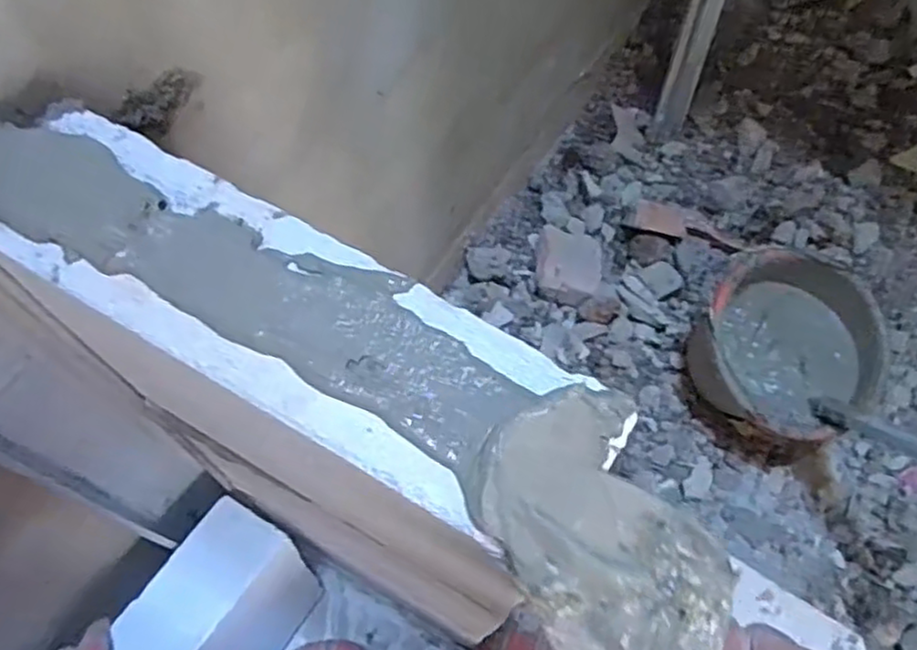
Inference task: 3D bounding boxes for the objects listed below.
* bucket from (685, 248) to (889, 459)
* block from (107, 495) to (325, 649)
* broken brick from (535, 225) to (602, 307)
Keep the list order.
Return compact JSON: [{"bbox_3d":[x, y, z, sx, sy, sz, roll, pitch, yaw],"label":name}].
[{"bbox_3d":[0.430,0.049,0.945,0.222,0.191,0.216,0,63,0],"label":"bucket"},{"bbox_3d":[-0.266,0.333,0.658,0.092,0.203,0.307,30,67,14],"label":"block"},{"bbox_3d":[0.168,-0.093,1.064,0.098,0.055,0.115,4,63,2],"label":"broken brick"}]

